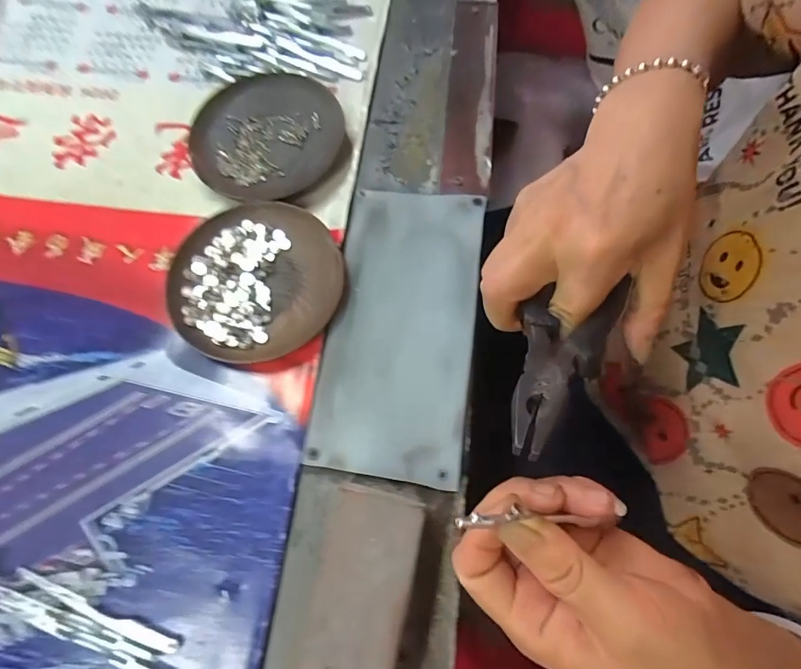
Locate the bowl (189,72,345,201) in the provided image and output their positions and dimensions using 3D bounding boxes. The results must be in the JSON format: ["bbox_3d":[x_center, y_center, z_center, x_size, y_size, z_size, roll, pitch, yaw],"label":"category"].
[{"bbox_3d":[-0.102,-0.154,0.344,0.116,0.014,0.107,0,71,1],"label":"bowl"}]

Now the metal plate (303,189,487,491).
[{"bbox_3d":[0.000,-0.010,0.290,0.092,0.010,0.196,7,71,4],"label":"metal plate"}]

